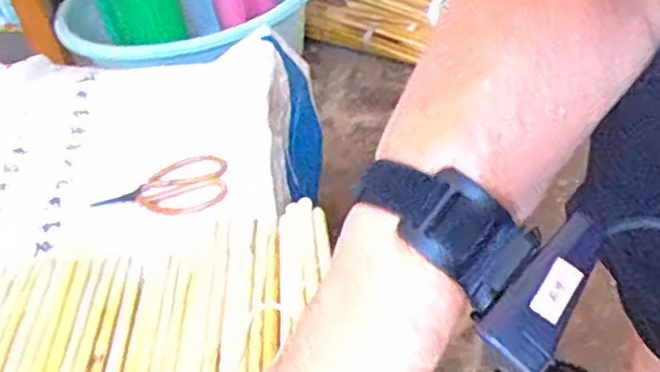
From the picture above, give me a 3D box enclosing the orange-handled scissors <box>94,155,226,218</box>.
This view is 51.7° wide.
[{"bbox_3d":[-0.146,0.003,0.595,0.114,0.010,0.071,-16,38,-7],"label":"orange-handled scissors"}]

